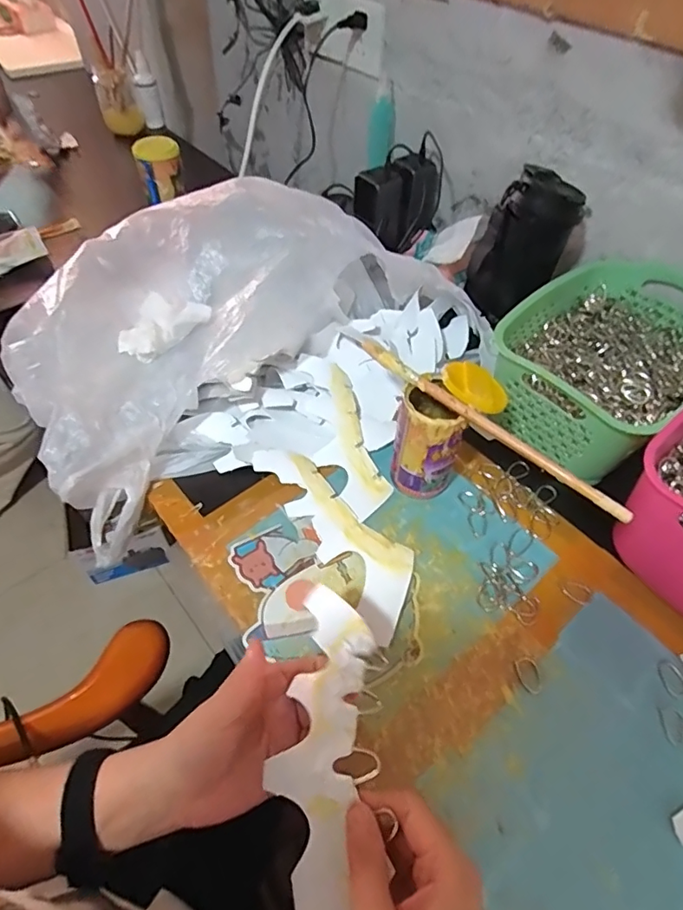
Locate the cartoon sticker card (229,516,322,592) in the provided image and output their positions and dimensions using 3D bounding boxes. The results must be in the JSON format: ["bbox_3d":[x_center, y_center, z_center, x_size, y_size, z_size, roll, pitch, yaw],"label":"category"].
[{"bbox_3d":[-0.061,0.097,0.503,0.087,0.004,0.058,-23,55,-20],"label":"cartoon sticker card"}]

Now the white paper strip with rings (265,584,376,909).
[{"bbox_3d":[-0.009,0.177,0.315,0.055,0.026,0.199,3,52,2],"label":"white paper strip with rings"}]

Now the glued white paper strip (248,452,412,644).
[{"bbox_3d":[-0.001,0.073,0.514,0.074,0.016,0.226,-27,60,-22],"label":"glued white paper strip"}]

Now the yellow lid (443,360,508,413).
[{"bbox_3d":[0.128,-0.064,0.479,0.062,0.013,0.059,10,49,-12],"label":"yellow lid"}]

